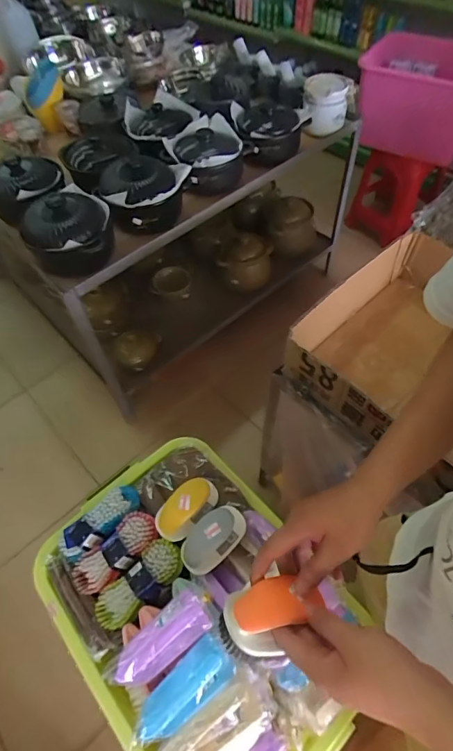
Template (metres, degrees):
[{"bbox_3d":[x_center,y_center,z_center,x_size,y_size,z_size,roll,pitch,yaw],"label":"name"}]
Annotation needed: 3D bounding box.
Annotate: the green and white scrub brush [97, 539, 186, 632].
[{"bbox_3d":[-0.137,0.329,0.643,0.156,0.037,0.067,-41,62,-4],"label":"green and white scrub brush"}]

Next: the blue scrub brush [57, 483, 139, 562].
[{"bbox_3d":[-0.217,0.251,0.695,0.149,0.033,0.053,-33,61,-17],"label":"blue scrub brush"}]

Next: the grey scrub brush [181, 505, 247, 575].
[{"bbox_3d":[-0.020,0.252,0.632,0.114,0.046,0.058,-37,62,-19],"label":"grey scrub brush"}]

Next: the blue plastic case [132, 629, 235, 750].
[{"bbox_3d":[-0.057,0.405,0.521,0.139,0.036,0.057,-34,61,-18],"label":"blue plastic case"}]

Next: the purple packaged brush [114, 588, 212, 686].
[{"bbox_3d":[-0.088,0.352,0.548,0.130,0.039,0.059,-31,60,-16],"label":"purple packaged brush"}]

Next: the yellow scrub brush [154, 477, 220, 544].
[{"bbox_3d":[-0.067,0.213,0.663,0.059,0.040,0.112,38,66,25],"label":"yellow scrub brush"}]

